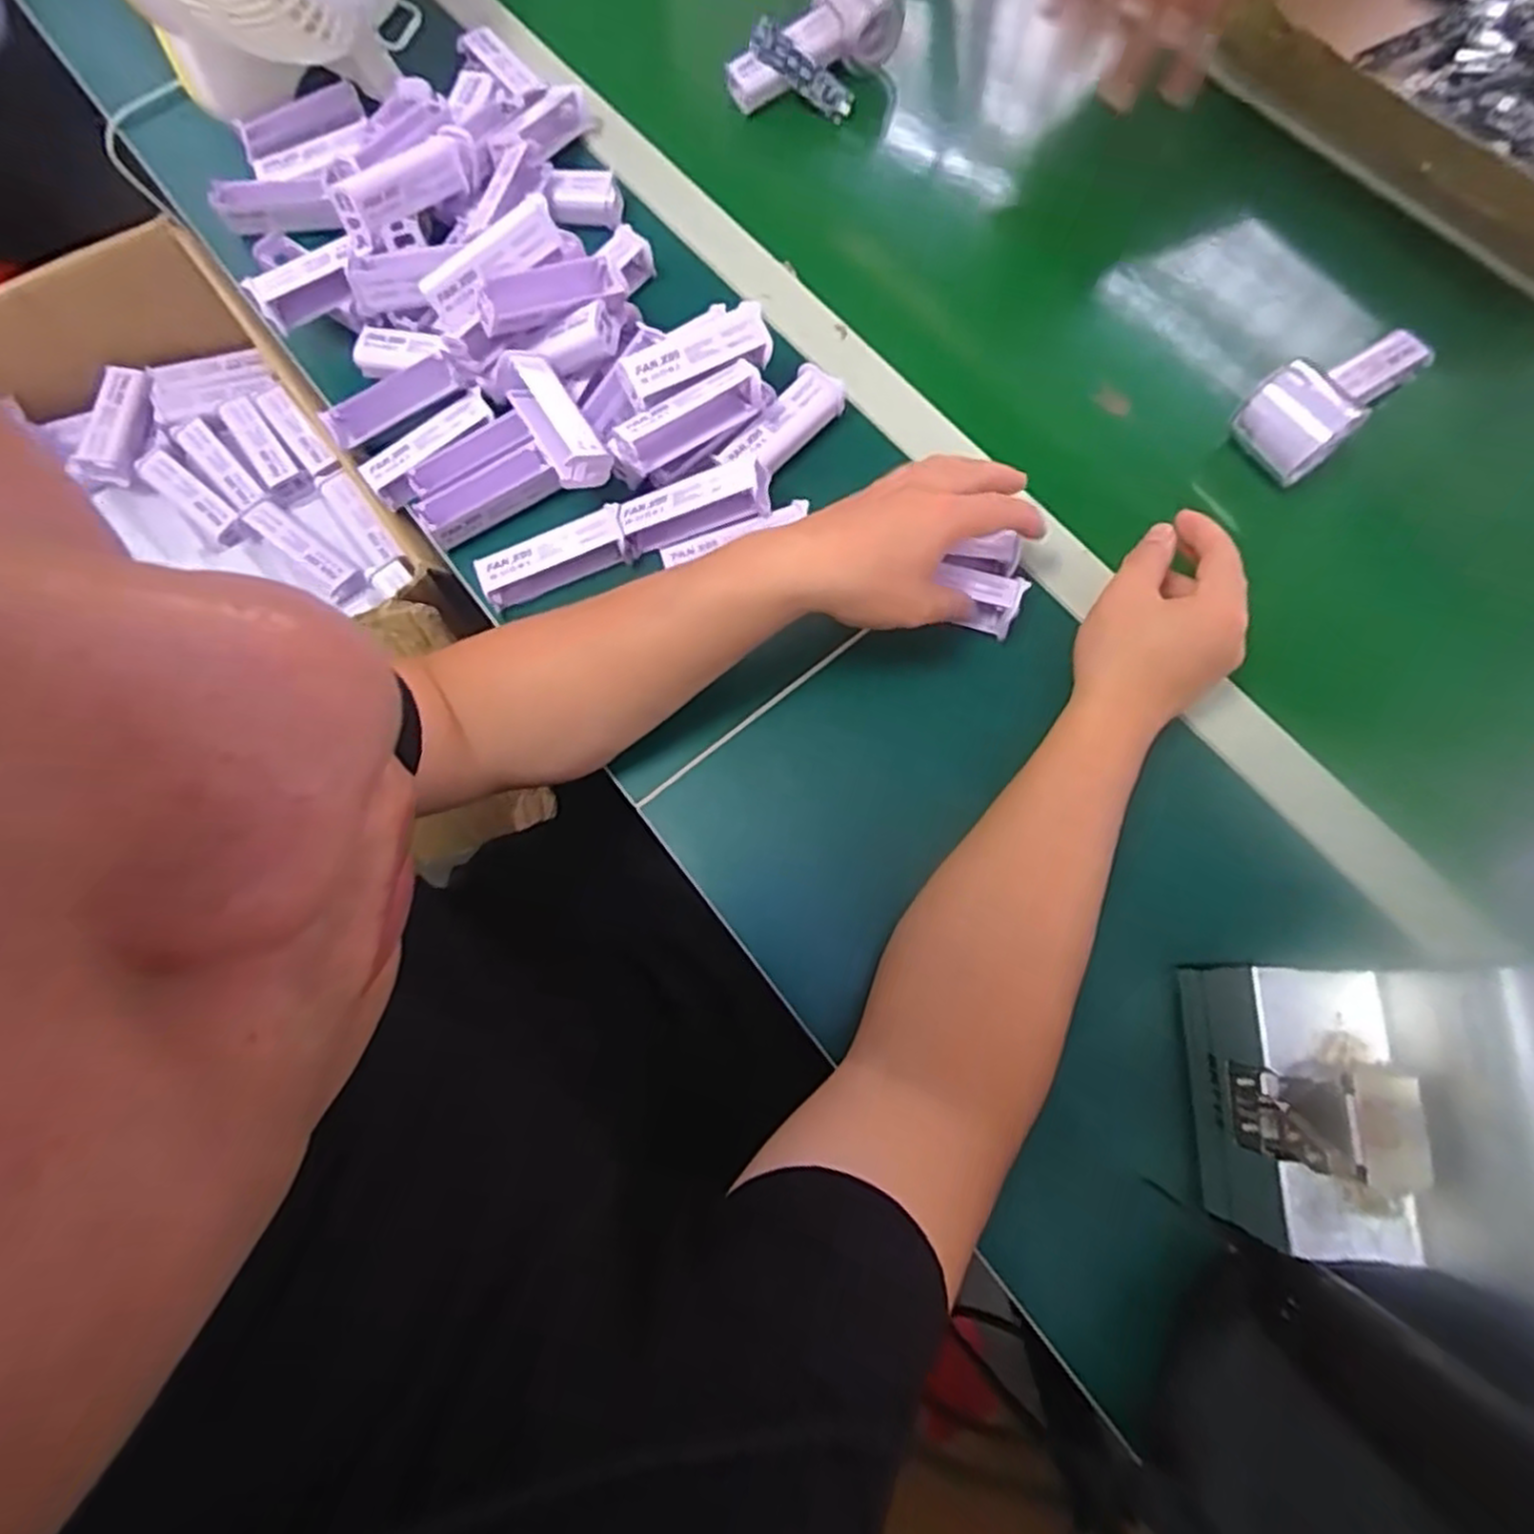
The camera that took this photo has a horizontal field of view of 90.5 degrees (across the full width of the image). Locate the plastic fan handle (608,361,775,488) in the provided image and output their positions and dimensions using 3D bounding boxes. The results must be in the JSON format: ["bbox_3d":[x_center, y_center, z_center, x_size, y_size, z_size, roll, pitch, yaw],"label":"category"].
[{"bbox_3d":[-0.048,-0.225,0.500,0.112,0.036,0.031,-25,75,-6],"label":"plastic fan handle"}]

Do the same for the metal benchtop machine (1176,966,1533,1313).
[{"bbox_3d":[0.306,0.155,0.339,0.184,0.145,0.126,2,74,2],"label":"metal benchtop machine"}]

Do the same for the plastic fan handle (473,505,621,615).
[{"bbox_3d":[-0.143,-0.140,0.511,0.098,0.026,0.027,-24,75,-6],"label":"plastic fan handle"}]

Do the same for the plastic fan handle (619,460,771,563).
[{"bbox_3d":[-0.050,-0.170,0.503,0.104,0.025,0.030,-17,74,10],"label":"plastic fan handle"}]

